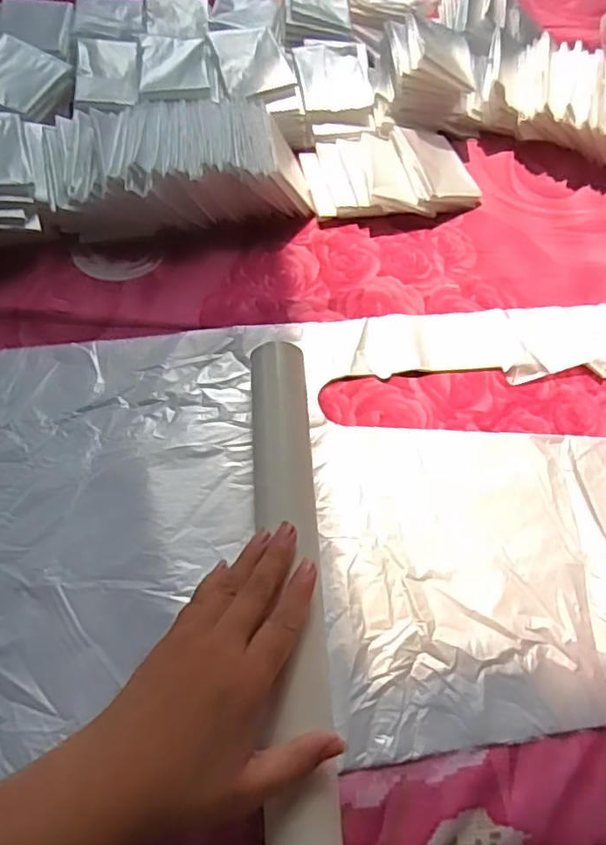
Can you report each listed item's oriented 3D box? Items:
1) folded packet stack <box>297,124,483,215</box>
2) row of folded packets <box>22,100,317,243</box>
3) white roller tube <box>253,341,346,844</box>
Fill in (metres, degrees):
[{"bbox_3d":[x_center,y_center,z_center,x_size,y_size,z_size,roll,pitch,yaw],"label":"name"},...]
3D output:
[{"bbox_3d":[0.080,-0.226,0.549,0.148,0.028,0.093,-9,64,-7],"label":"folded packet stack"},{"bbox_3d":[-0.111,-0.220,0.518,0.225,0.056,0.103,-11,64,-7],"label":"row of folded packets"},{"bbox_3d":[-0.005,0.111,0.356,0.041,0.034,0.358,-3,62,-3],"label":"white roller tube"}]

